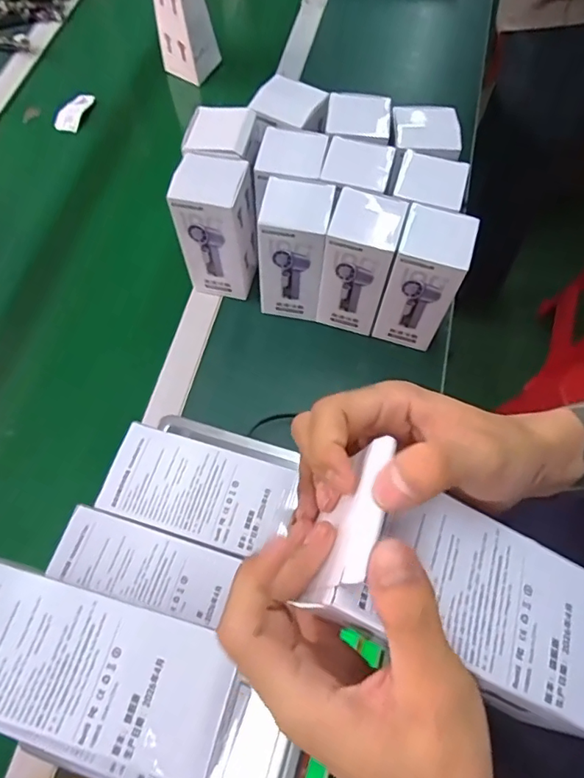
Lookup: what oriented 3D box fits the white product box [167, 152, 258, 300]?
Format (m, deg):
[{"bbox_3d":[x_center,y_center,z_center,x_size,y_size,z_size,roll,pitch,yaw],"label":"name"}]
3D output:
[{"bbox_3d":[-0.083,-0.188,0.616,0.082,0.154,0.075,13,66,6],"label":"white product box"}]

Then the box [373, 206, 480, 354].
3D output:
[{"bbox_3d":[0.151,-0.125,0.597,0.075,0.164,0.079,18,66,8],"label":"box"}]

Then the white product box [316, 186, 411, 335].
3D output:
[{"bbox_3d":[0.077,-0.143,0.606,0.074,0.155,0.078,15,66,7],"label":"white product box"}]

